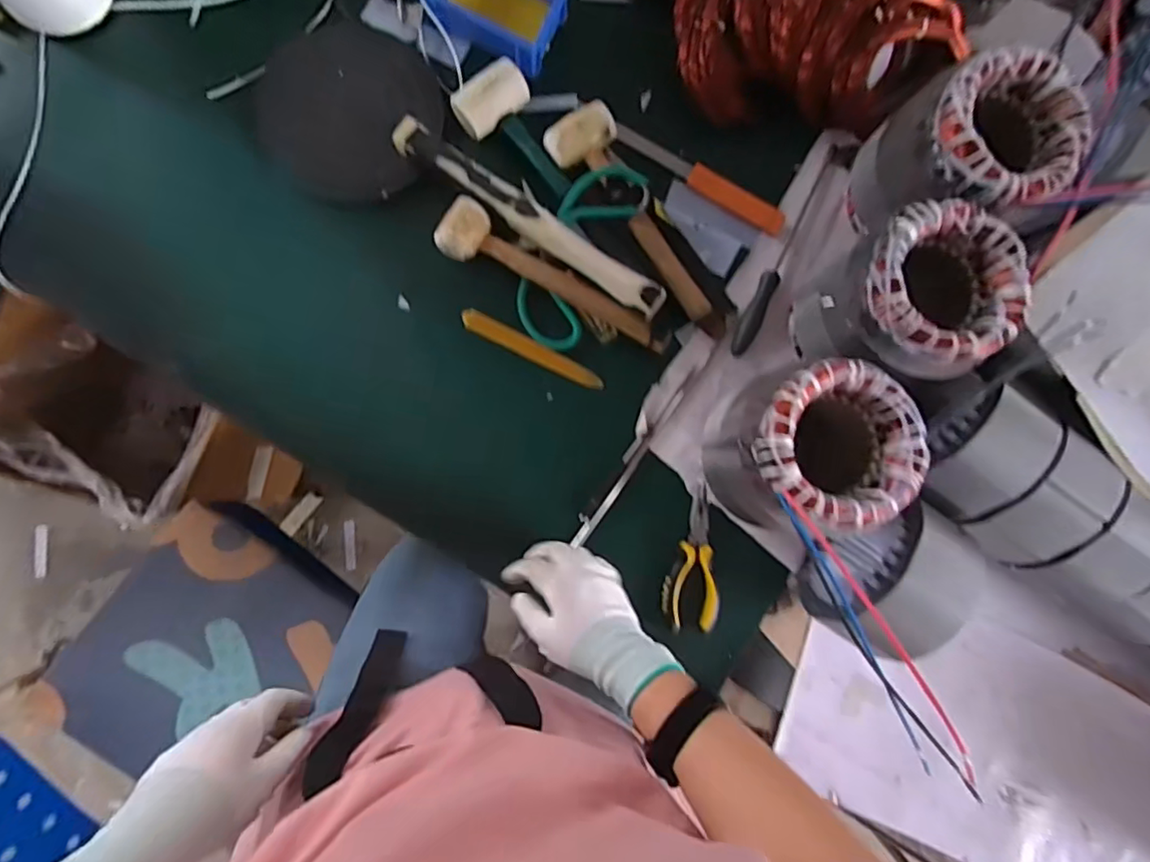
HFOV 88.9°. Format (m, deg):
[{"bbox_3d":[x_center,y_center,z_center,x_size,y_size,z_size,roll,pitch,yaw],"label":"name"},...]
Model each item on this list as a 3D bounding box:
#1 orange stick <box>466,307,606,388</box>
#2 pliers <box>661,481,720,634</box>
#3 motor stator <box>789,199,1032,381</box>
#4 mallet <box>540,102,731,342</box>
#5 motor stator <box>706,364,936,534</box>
[{"bbox_3d":[-0.046,-0.088,0.635,0.165,0.008,0.023,27,85,-2],"label":"orange stick"},{"bbox_3d":[0.121,0.135,0.622,0.057,0.013,0.149,-1,87,-4],"label":"pliers"},{"bbox_3d":[0.317,-0.128,0.575,0.146,0.153,0.146,16,85,-3],"label":"motor stator"},{"bbox_3d":[0.072,-0.221,0.634,0.069,0.037,0.284,-34,89,-6],"label":"mallet"},{"bbox_3d":[0.211,0.012,0.541,0.144,0.139,0.134,0,86,-4],"label":"motor stator"}]

